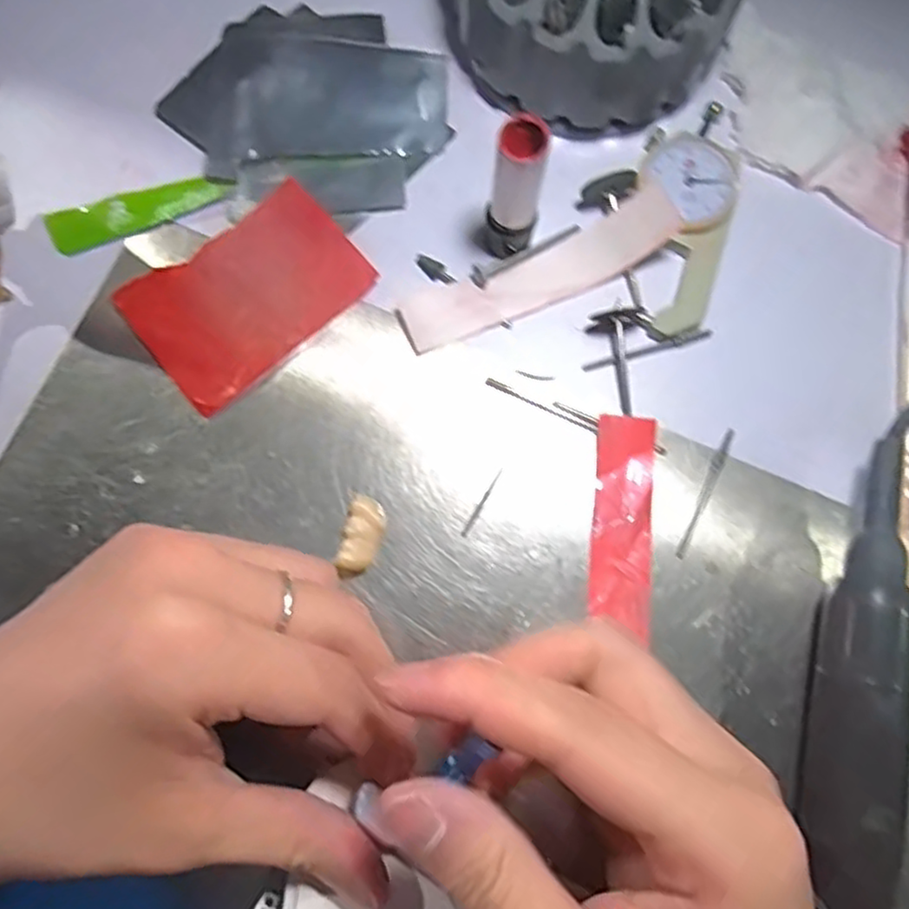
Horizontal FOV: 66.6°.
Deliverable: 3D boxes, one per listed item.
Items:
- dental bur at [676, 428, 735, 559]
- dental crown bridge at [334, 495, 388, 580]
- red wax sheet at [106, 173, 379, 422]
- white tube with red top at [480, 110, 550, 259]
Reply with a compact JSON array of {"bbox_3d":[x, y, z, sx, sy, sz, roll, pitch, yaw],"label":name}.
[{"bbox_3d":[0.089,0.014,0.244,0.004,0.004,0.050,26,81,5],"label":"dental bur"},{"bbox_3d":[-0.031,0.029,0.236,0.012,0.012,0.028,15,80,3],"label":"dental crown bridge"},{"bbox_3d":[-0.076,-0.060,0.258,0.082,0.004,0.057,-39,82,-7],"label":"red wax sheet"},{"bbox_3d":[0.021,-0.088,0.236,0.016,0.057,0.020,17,80,3],"label":"white tube with red top"}]

